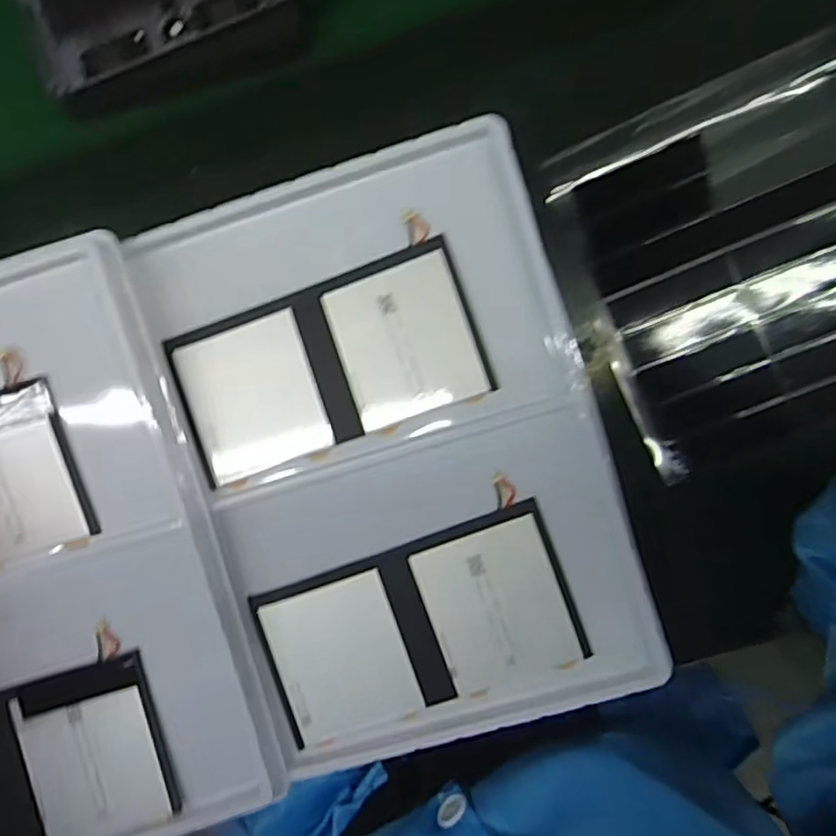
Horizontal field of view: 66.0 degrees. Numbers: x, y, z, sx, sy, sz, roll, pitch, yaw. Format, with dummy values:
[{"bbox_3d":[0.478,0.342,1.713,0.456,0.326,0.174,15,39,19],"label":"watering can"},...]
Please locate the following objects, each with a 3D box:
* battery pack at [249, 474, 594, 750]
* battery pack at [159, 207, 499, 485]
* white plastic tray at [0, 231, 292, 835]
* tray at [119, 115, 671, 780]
[{"bbox_3d":[0.000,0.117,0.364,0.171,0.007,0.093,-21,86,3],"label":"battery pack"},{"bbox_3d":[-0.052,-0.031,0.366,0.169,0.010,0.096,-21,86,3],"label":"battery pack"},{"bbox_3d":[-0.227,0.087,0.353,0.229,0.032,0.308,-16,86,3],"label":"white plastic tray"},{"bbox_3d":[-0.012,0.020,0.358,0.219,0.029,0.315,-17,86,3],"label":"tray"}]

